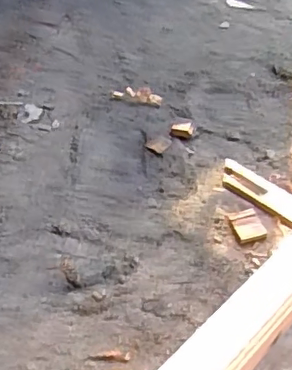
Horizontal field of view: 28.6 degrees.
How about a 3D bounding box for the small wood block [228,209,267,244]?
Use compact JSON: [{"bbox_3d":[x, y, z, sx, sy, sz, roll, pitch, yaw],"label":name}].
[{"bbox_3d":[0.161,0.067,0.915,0.048,0.009,0.061,-8,44,-15],"label":"small wood block"}]

